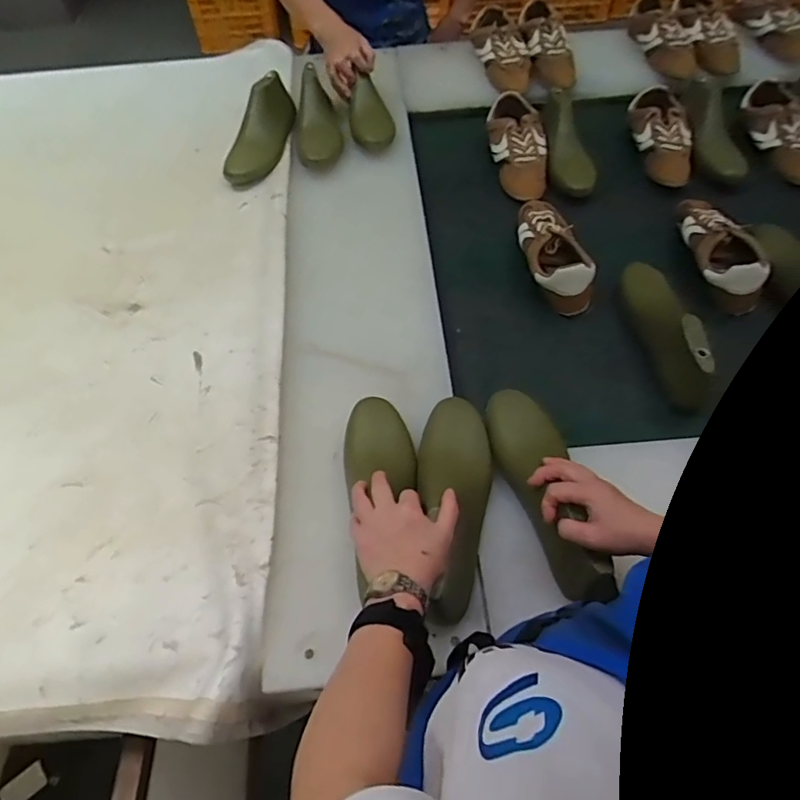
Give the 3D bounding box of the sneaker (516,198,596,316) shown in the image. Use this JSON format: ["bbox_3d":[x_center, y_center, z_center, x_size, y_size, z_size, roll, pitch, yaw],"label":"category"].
[{"bbox_3d":[0.256,-0.260,0.931,0.088,0.070,0.243,-6,58,-1],"label":"sneaker"}]

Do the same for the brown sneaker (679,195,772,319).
[{"bbox_3d":[0.534,-0.270,0.926,0.100,0.073,0.262,-3,57,1],"label":"brown sneaker"}]

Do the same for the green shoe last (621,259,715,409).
[{"bbox_3d":[0.398,-0.126,0.828,0.085,0.097,0.253,1,58,4],"label":"green shoe last"}]

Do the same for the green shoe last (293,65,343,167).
[{"bbox_3d":[-0.160,-0.529,1.052,0.090,0.083,0.194,-10,57,-4],"label":"green shoe last"}]

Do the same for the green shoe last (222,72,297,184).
[{"bbox_3d":[-0.262,-0.511,1.046,0.081,0.098,0.246,5,57,6],"label":"green shoe last"}]

